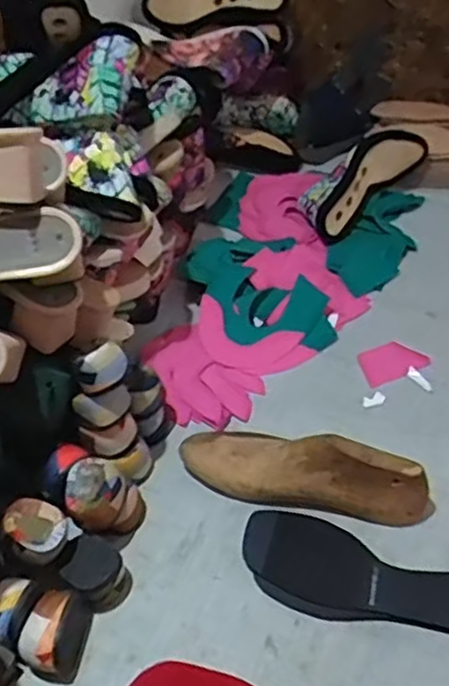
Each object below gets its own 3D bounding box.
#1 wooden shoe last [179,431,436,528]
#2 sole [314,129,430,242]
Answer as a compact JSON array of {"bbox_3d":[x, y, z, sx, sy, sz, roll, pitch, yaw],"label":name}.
[{"bbox_3d":[0.073,0.118,0.679,0.238,0.078,0.067,17,47,19],"label":"wooden shoe last"},{"bbox_3d":[0.200,-0.241,1.027,0.080,0.079,0.232,30,52,29],"label":"sole"}]

